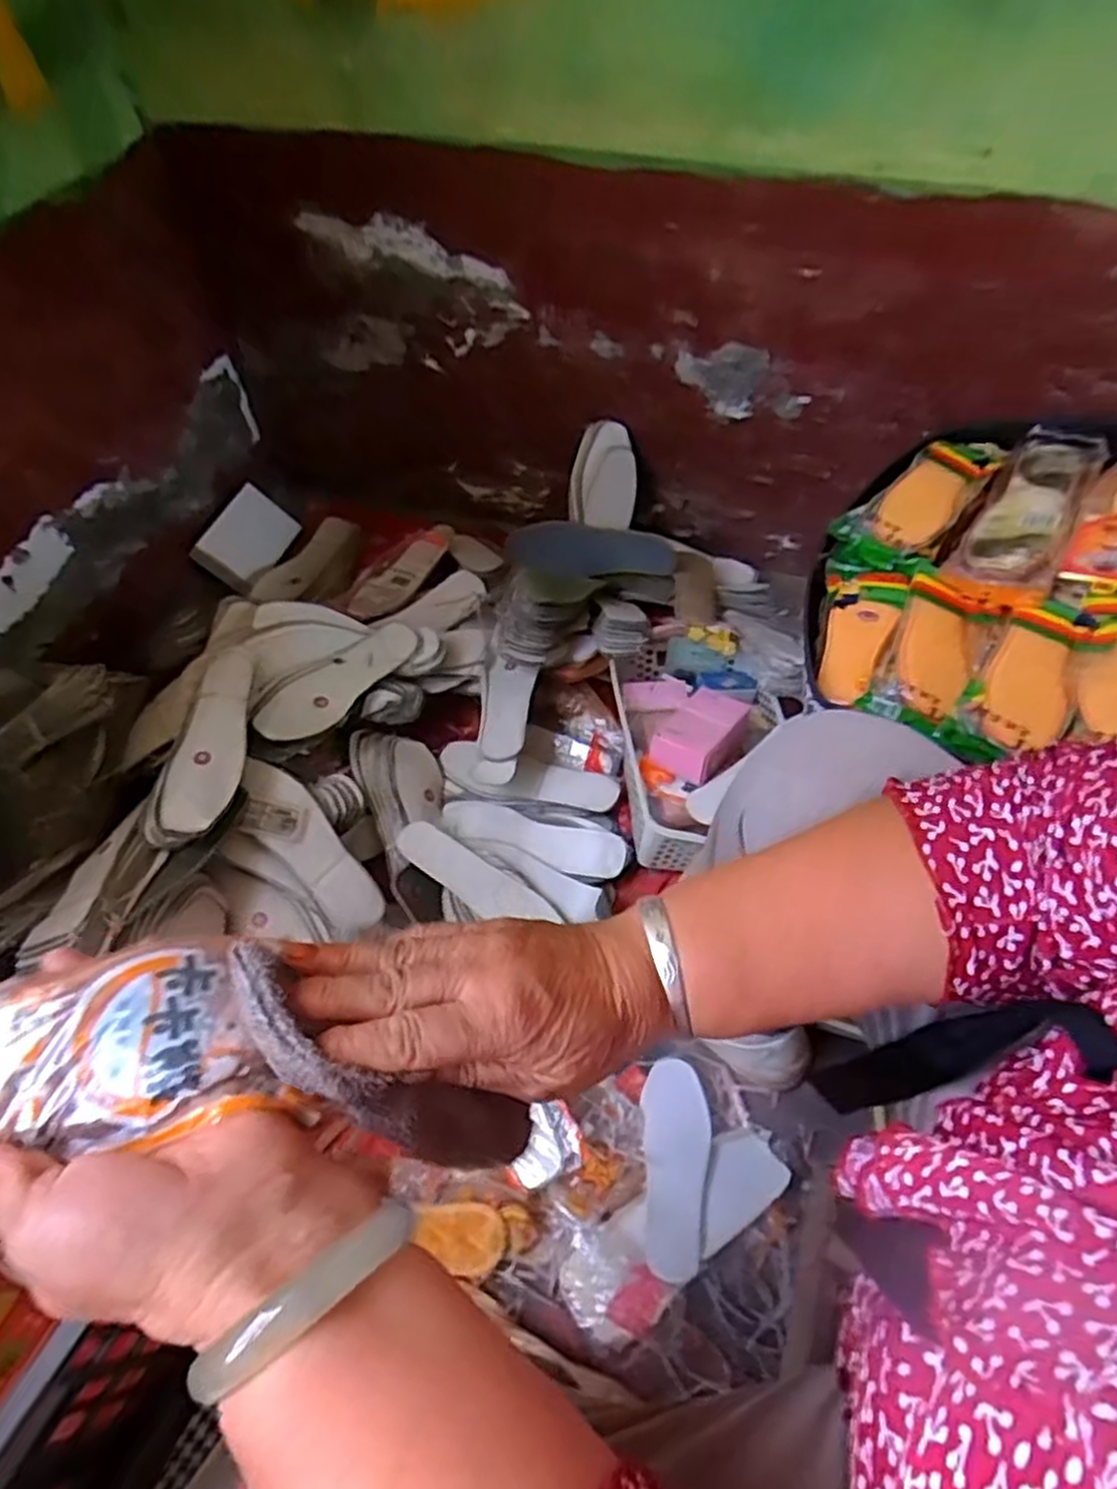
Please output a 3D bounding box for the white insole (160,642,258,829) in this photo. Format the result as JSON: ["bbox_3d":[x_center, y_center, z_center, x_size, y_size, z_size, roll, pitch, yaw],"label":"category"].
[{"bbox_3d":[-0.353,-0.013,0.795,0.064,0.013,0.235,7,52,-11],"label":"white insole"}]

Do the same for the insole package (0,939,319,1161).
[{"bbox_3d":[-0.182,0.118,0.279,0.163,0.021,0.080,-12,53,-5],"label":"insole package"}]

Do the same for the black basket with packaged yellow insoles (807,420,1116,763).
[{"bbox_3d":[0.429,-0.134,0.710,0.338,0.088,0.421,23,63,28],"label":"black basket with packaged yellow insoles"}]

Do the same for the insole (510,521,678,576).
[{"bbox_3d":[0.040,-0.269,1.077,0.241,0.080,0.014,11,43,16],"label":"insole"}]

